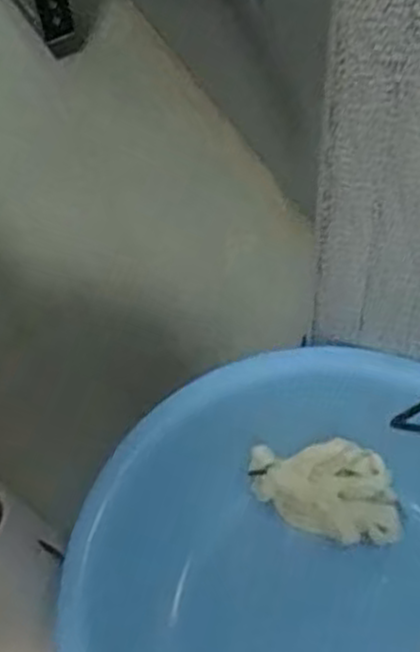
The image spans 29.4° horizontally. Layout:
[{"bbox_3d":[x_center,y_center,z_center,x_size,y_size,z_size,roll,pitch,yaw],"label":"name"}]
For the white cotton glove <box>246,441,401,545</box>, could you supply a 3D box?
[{"bbox_3d":[0.084,0.124,0.593,0.103,0.017,0.074,-5,91,6],"label":"white cotton glove"}]

